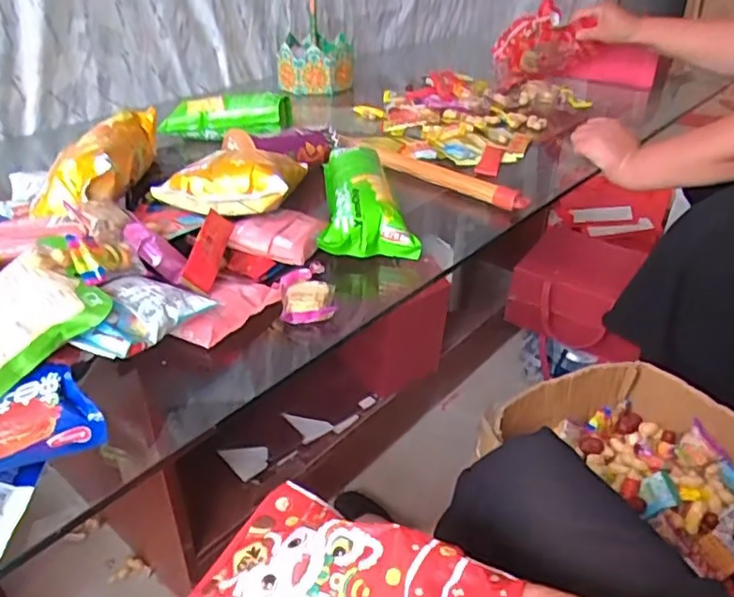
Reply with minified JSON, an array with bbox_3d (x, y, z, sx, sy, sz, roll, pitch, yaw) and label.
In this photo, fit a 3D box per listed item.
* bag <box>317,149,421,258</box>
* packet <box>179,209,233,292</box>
[{"bbox_3d":[0.000,-0.122,0.746,0.105,0.066,0.182,-1,33,-2],"label":"bag"},{"bbox_3d":[-0.157,-0.047,0.617,0.008,0.034,0.102,-25,37,30],"label":"packet"}]

